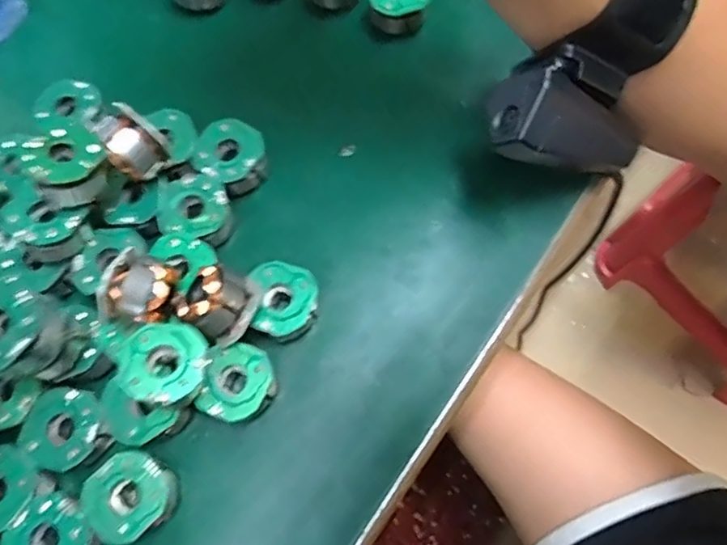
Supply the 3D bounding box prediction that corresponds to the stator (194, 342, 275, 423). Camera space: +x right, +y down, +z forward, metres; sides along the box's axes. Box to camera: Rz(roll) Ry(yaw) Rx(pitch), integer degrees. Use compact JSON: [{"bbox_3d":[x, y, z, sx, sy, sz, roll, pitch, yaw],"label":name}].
[{"bbox_3d":[-0.051,0.048,0.255,0.027,0.022,0.030,13,70,8],"label":"stator"}]

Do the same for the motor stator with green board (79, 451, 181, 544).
[{"bbox_3d":[-0.092,0.090,0.244,0.029,0.022,0.032,36,74,15],"label":"motor stator with green board"}]

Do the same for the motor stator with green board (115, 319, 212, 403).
[{"bbox_3d":[-0.076,0.035,0.234,0.031,0.015,0.032,-1,70,4],"label":"motor stator with green board"}]

